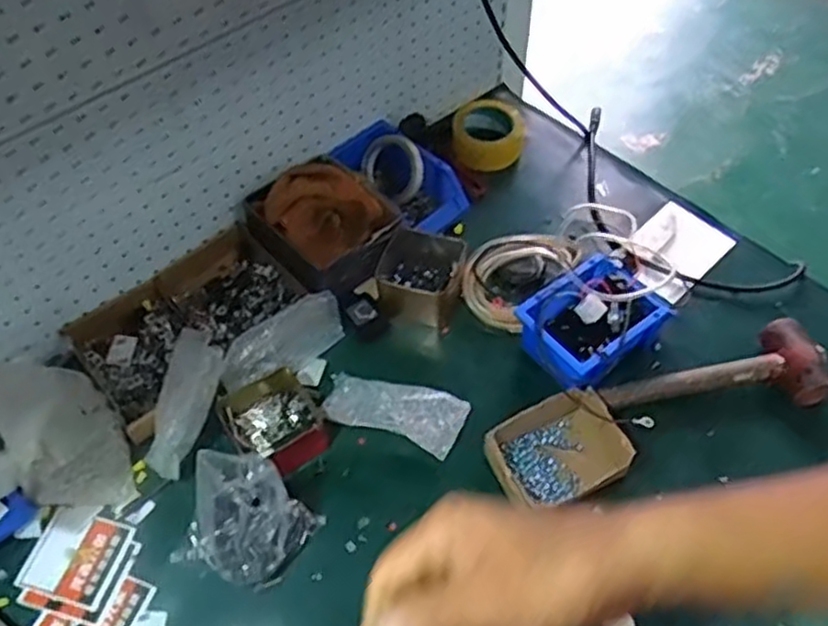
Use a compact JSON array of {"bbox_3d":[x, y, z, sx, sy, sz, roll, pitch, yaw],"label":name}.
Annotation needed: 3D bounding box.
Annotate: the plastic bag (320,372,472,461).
[{"bbox_3d":[-0.024,0.110,0.839,0.164,0.028,0.078,16,57,13],"label":"plastic bag"}]

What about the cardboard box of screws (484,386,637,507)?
[{"bbox_3d":[0.156,0.157,0.784,0.140,0.057,0.106,-22,57,-13],"label":"cardboard box of screws"}]

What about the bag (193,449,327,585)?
[{"bbox_3d":[-0.178,0.209,0.739,0.113,0.088,0.106,32,62,22],"label":"bag"}]

